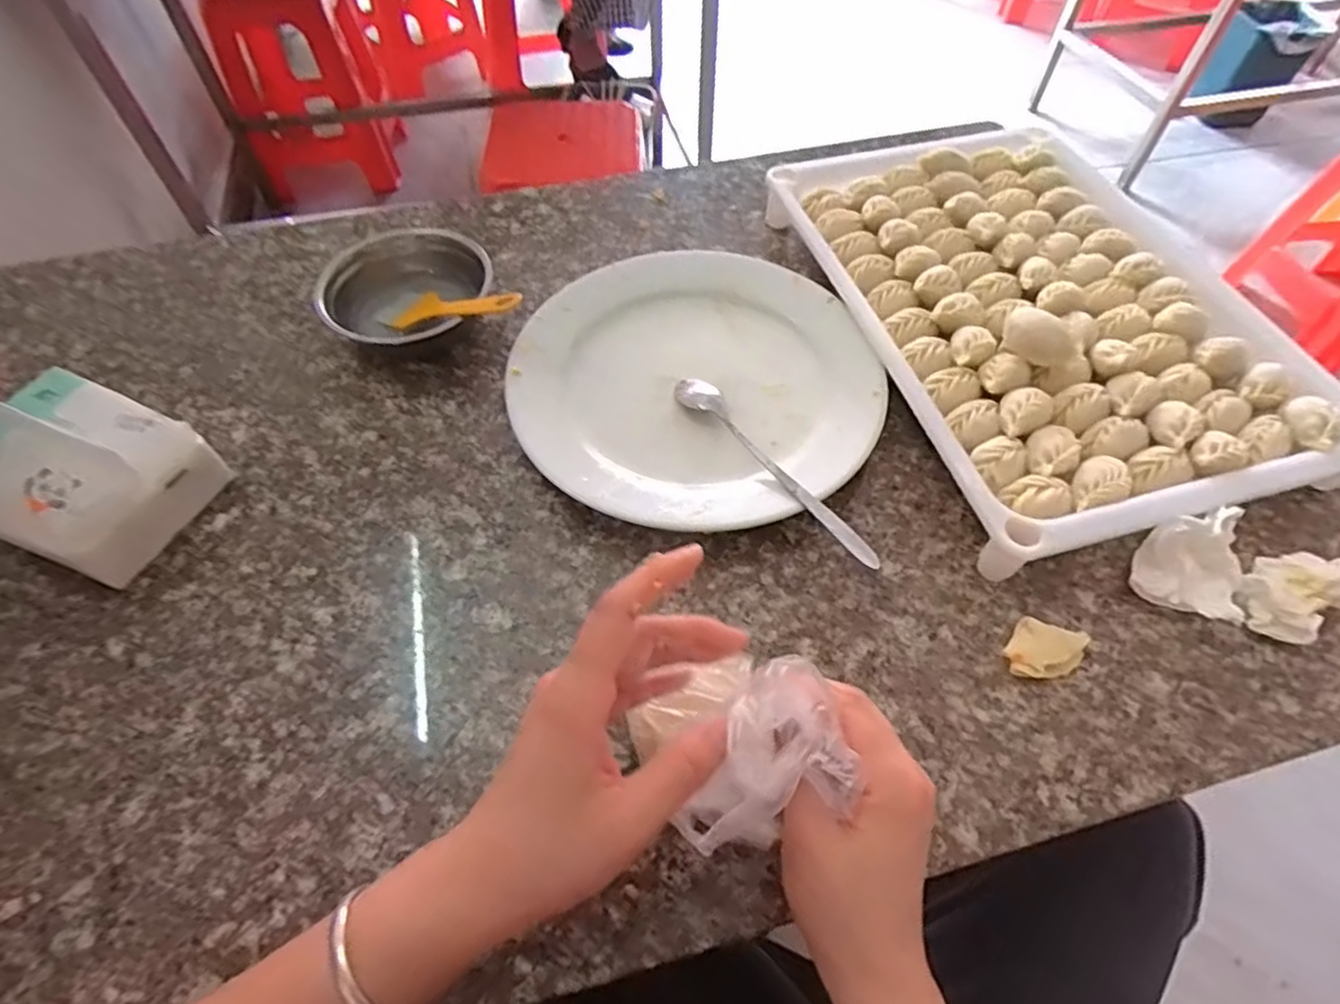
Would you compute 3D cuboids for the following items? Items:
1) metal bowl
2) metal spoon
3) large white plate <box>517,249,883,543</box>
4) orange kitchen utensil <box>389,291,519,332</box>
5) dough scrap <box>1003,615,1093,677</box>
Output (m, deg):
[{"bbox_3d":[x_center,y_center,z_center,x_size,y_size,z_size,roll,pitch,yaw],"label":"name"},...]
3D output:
[{"bbox_3d":[-0.197,-0.158,0.517,0.120,0.055,0.120,0,56,0],"label":"metal bowl"},{"bbox_3d":[0.058,-0.024,0.419,0.027,0.017,0.182,-26,60,-17],"label":"metal spoon"},{"bbox_3d":[0.015,-0.088,0.476,0.235,0.026,0.255,0,56,0],"label":"large white plate"},{"bbox_3d":[-0.149,-0.137,0.482,0.121,0.012,0.031,5,52,32],"label":"orange kitchen utensil"},{"bbox_3d":[0.204,0.081,0.370,0.039,0.010,0.031,15,57,10],"label":"dough scrap"}]

